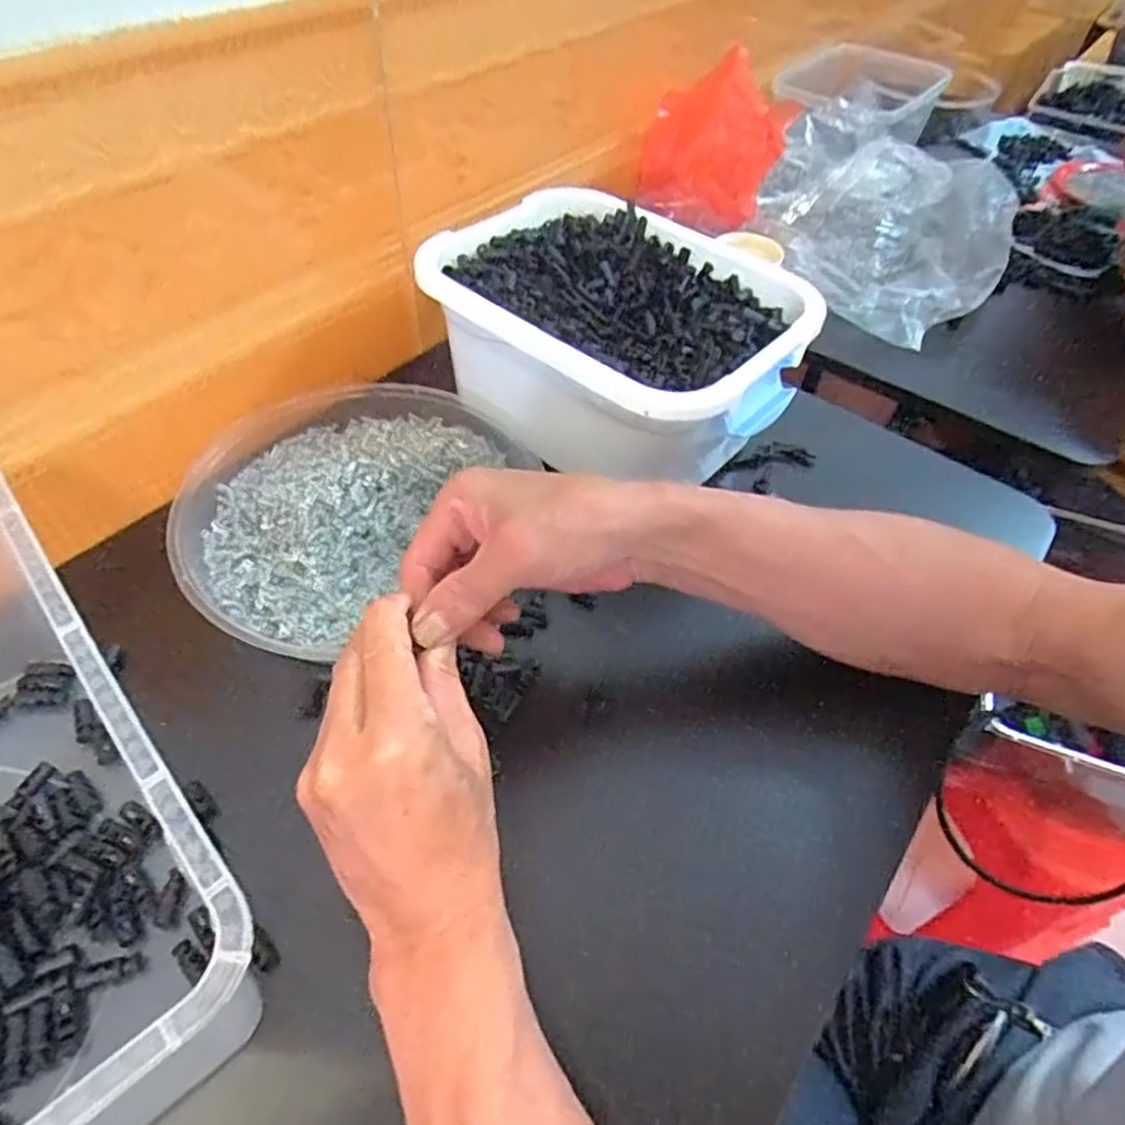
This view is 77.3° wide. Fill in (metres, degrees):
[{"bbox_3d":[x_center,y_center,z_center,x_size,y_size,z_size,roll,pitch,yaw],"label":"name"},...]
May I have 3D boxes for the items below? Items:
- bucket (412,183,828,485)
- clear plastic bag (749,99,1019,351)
[{"bbox_3d":[0.035,-0.161,0.511,0.245,0.101,0.184,36,57,22],"label":"bucket"},{"bbox_3d":[0.325,-0.358,0.721,0.258,0.078,0.300,32,56,20],"label":"clear plastic bag"}]

